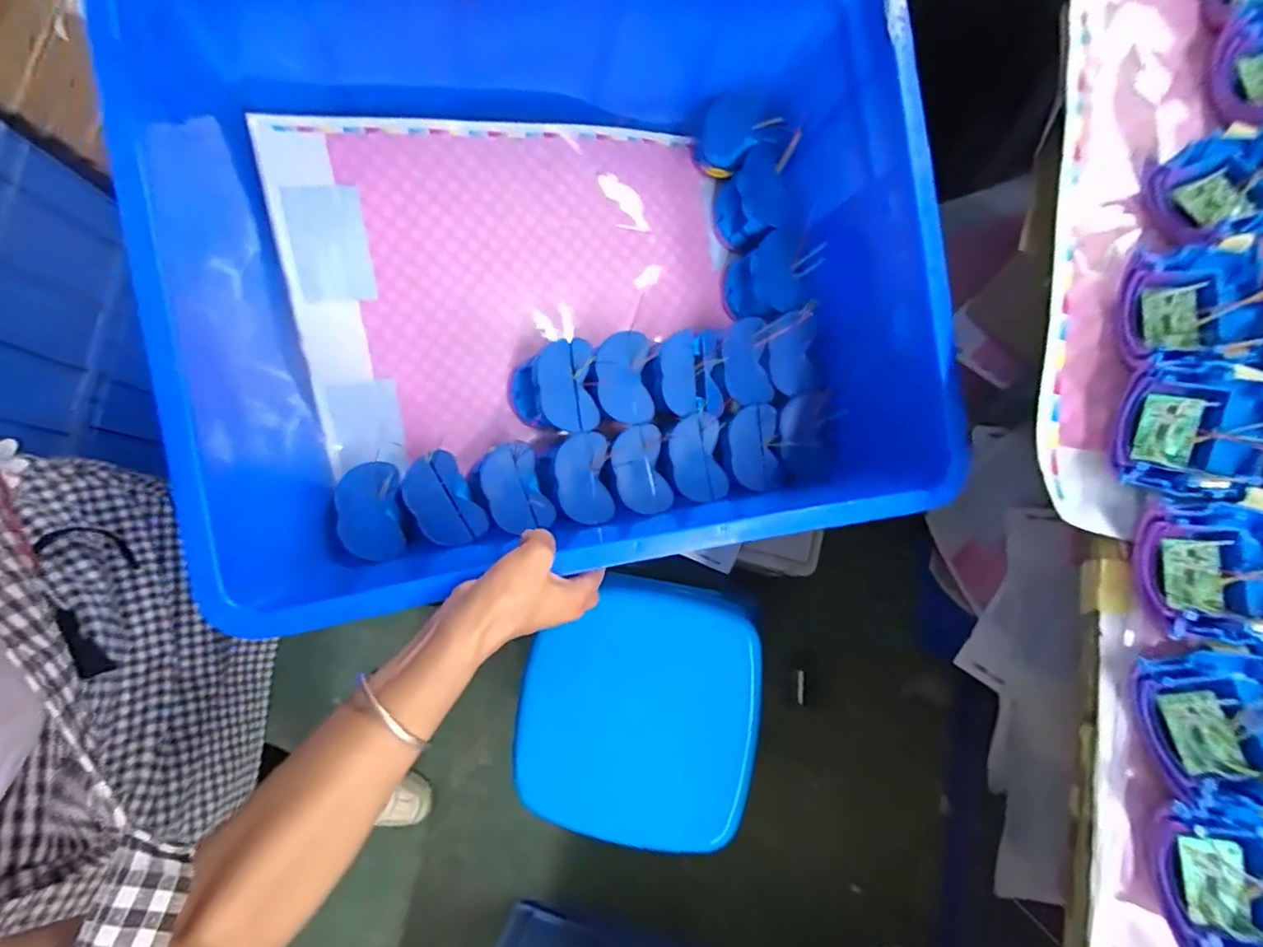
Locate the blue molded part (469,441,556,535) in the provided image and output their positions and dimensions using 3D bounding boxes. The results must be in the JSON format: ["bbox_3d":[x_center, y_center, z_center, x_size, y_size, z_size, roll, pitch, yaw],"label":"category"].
[{"bbox_3d":[-0.122,0.018,0.597,0.065,0.032,0.092,-24,74,-7],"label":"blue molded part"}]

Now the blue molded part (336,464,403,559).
[{"bbox_3d":[-0.262,0.039,0.582,0.059,0.023,0.094,-4,92,-10],"label":"blue molded part"}]

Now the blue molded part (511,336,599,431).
[{"bbox_3d":[-0.092,-0.089,0.617,0.114,0.055,0.113,2,100,9],"label":"blue molded part"}]

